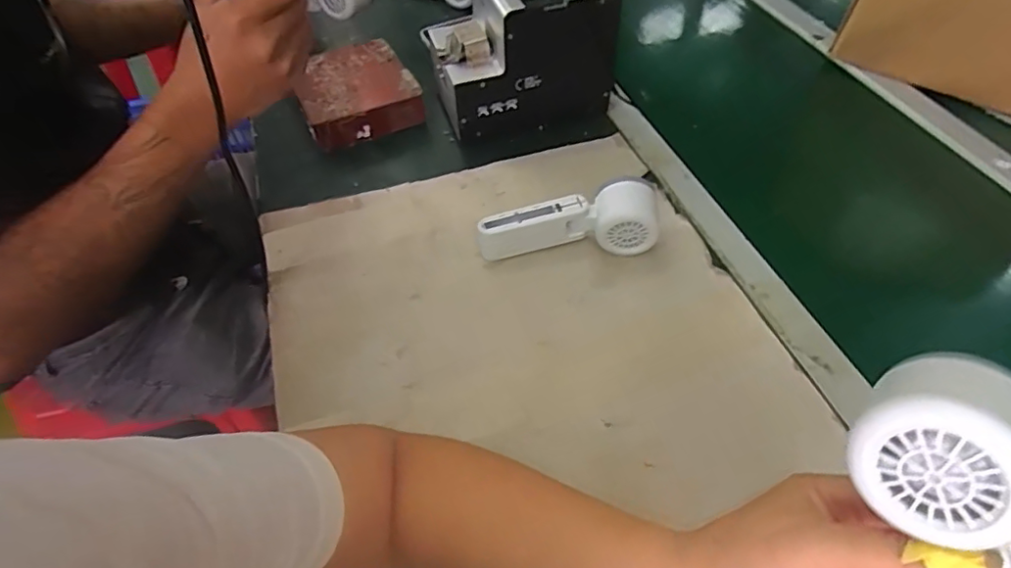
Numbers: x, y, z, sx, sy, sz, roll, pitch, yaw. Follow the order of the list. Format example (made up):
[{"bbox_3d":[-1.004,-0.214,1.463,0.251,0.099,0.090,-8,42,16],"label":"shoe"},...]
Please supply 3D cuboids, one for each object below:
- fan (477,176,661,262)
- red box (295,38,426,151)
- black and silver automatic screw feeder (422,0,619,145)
[{"bbox_3d":[0.060,-0.054,0.538,0.169,0.052,0.052,-7,51,-7],"label":"fan"},{"bbox_3d":[-0.180,-0.229,0.688,0.130,0.047,0.132,-22,54,-18],"label":"red box"},{"bbox_3d":[0.015,-0.270,0.654,0.186,0.148,0.126,-12,52,-10],"label":"black and silver automatic screw feeder"}]

